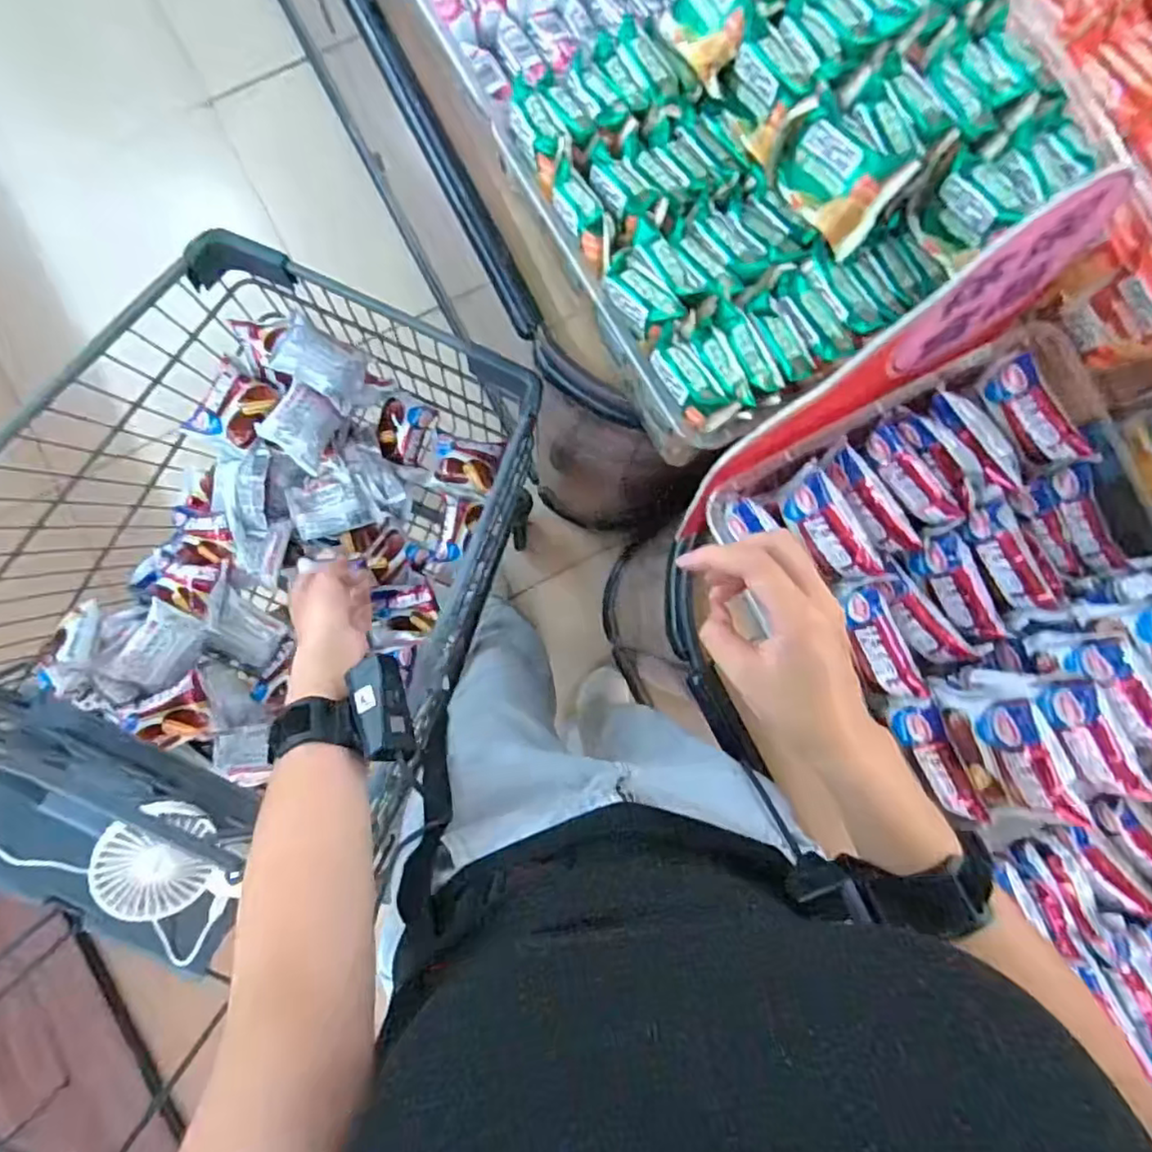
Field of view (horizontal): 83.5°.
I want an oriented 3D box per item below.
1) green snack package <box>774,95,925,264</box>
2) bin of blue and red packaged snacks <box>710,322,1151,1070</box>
[{"bbox_3d":[0.162,-0.257,0.410,0.081,0.059,0.019,49,55,5],"label":"green snack package"},{"bbox_3d":[0.387,0.137,0.448,0.278,0.078,0.613,-30,88,-5],"label":"bin of blue and red packaged snacks"}]

